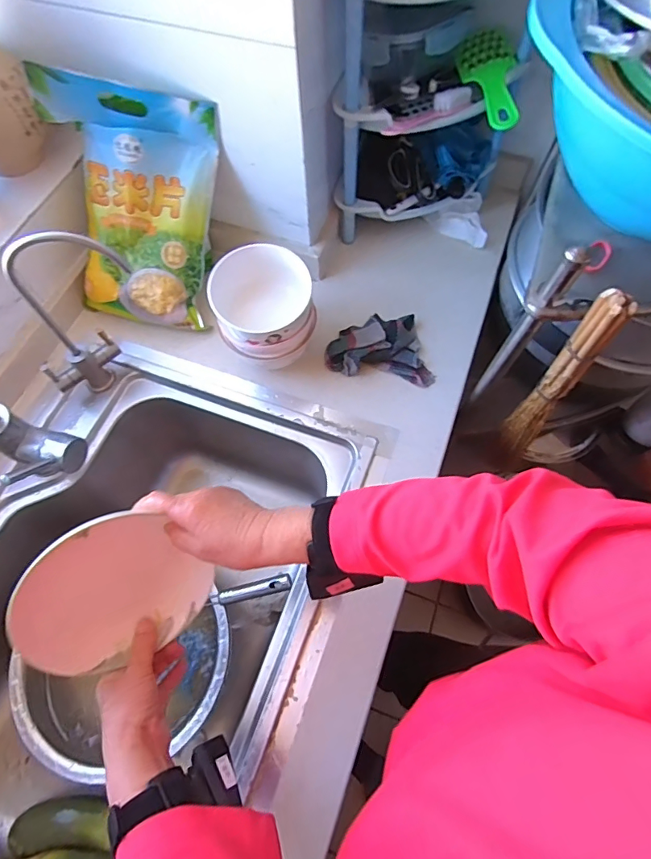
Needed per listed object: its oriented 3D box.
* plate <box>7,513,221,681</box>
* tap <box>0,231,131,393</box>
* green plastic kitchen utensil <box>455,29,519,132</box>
[{"bbox_3d":[-0.197,0.155,0.426,0.026,0.162,0.145,23,61,44],"label":"plate"},{"bbox_3d":[-0.289,-0.136,0.552,0.147,0.240,0.051,-25,68,-10],"label":"tap"},{"bbox_3d":[0.214,-0.448,0.589,0.064,0.018,0.154,-19,72,19],"label":"green plastic kitchen utensil"}]

